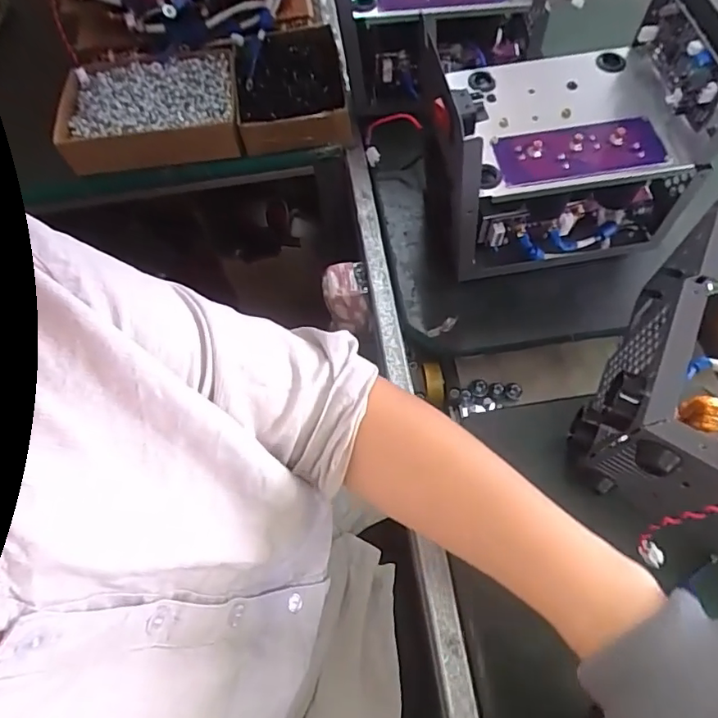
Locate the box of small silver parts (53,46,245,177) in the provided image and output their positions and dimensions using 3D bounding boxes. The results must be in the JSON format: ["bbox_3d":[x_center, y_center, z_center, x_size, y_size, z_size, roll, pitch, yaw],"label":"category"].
[{"bbox_3d":[-0.257,-0.313,0.652,0.211,0.051,0.149,-8,64,0],"label":"box of small silver parts"}]

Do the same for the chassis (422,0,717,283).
[{"bbox_3d":[0.179,-0.195,0.490,0.230,0.193,0.155,-10,64,-1],"label":"chassis"}]

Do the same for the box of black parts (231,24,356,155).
[{"bbox_3d":[-0.087,-0.344,0.654,0.131,0.044,0.178,-10,64,-1],"label":"box of black parts"}]

